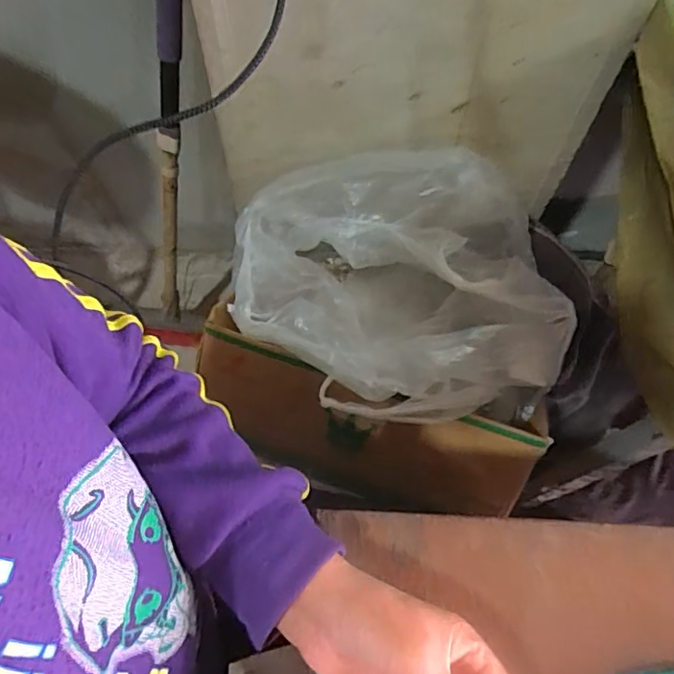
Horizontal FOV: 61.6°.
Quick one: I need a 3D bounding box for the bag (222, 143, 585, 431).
[{"bbox_3d":[0.065,-0.058,0.648,0.353,0.136,0.301,-5,65,-3],"label":"bag"}]

